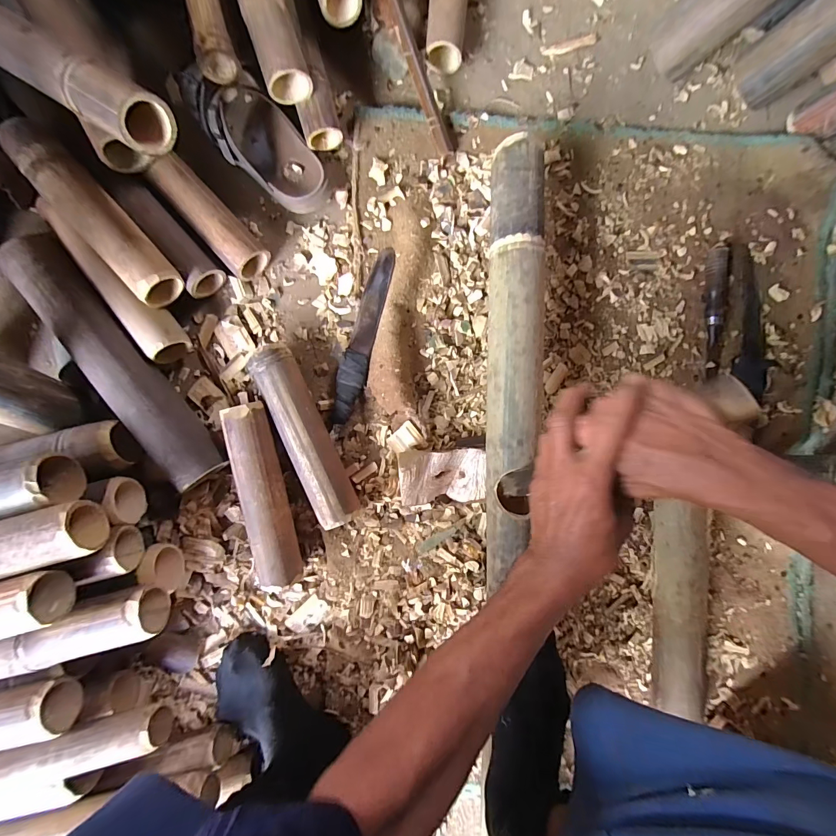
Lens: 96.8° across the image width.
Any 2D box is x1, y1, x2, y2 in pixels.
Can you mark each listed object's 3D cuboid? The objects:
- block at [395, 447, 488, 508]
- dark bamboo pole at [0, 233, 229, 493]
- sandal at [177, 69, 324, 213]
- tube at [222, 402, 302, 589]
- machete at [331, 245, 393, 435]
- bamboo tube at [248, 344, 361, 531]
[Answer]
[{"bbox_3d":[0.030,0.081,0.511,0.112,0.049,0.072,-2,90,-2],"label":"block"},{"bbox_3d":[-0.390,-0.068,0.487,0.074,0.064,0.368,-37,92,-3],"label":"dark bamboo pole"},{"bbox_3d":[-0.218,-0.379,0.494,0.094,0.070,0.208,-40,92,-2],"label":"sandal"},{"bbox_3d":[-0.203,0.103,0.503,0.057,0.062,0.242,-10,91,-3],"label":"tube"},{"bbox_3d":[-0.080,-0.111,0.527,0.039,0.019,0.268,16,89,-2],"label":"machete"},{"bbox_3d":[-0.152,0.025,0.506,0.057,0.055,0.243,-25,91,-2],"label":"bamboo tube"}]

